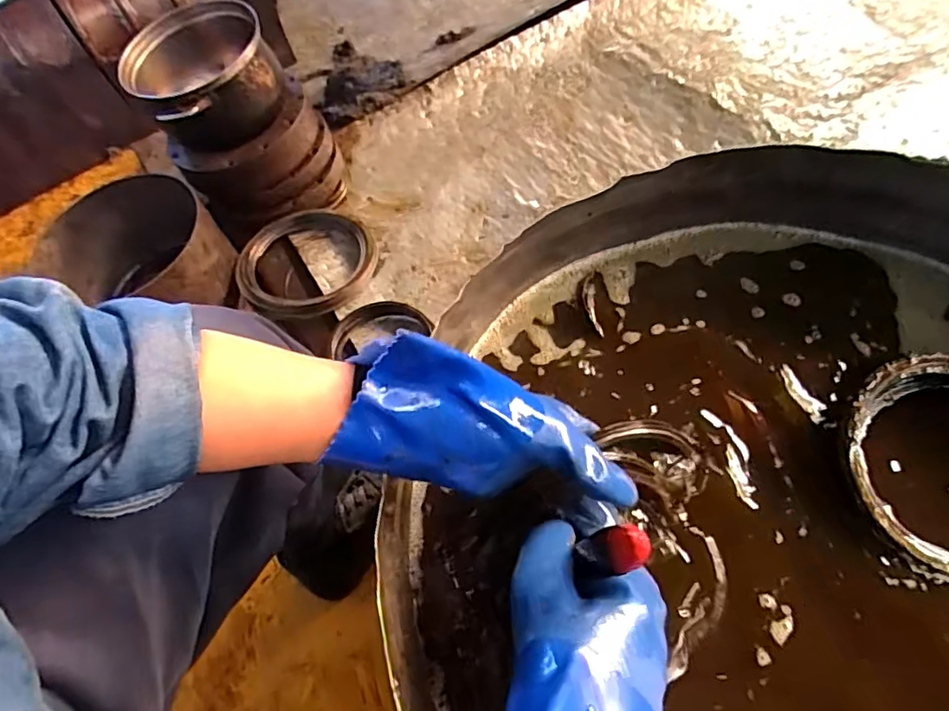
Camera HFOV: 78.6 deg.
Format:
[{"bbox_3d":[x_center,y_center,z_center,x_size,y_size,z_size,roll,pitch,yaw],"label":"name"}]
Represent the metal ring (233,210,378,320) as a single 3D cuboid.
[{"bbox_3d":[-0.268,-0.147,0.936,0.222,0.046,0.215,-4,59,7],"label":"metal ring"}]

